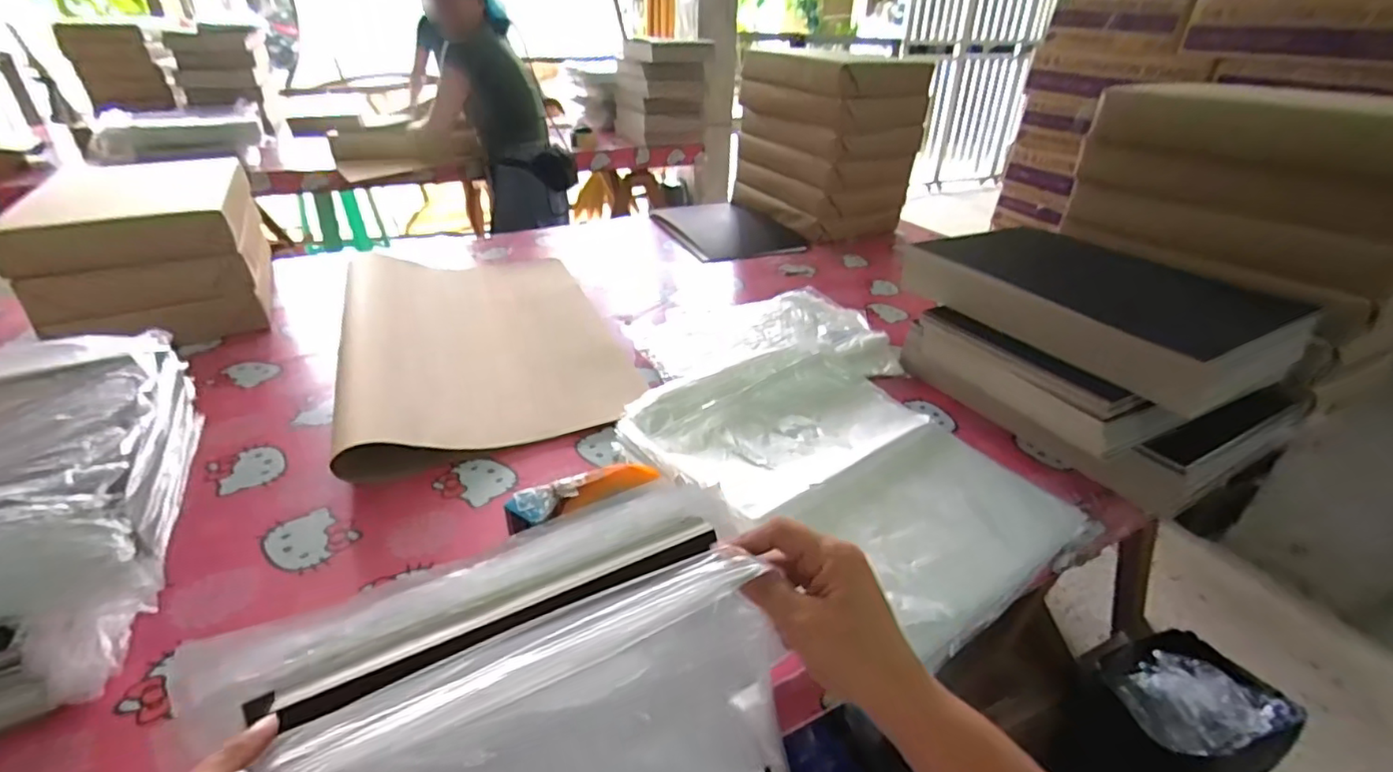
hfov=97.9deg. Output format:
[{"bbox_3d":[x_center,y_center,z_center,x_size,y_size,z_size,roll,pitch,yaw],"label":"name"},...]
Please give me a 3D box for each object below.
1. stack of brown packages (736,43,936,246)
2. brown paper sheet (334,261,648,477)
[{"bbox_3d":[0.304,-0.575,1.444,0.279,0.368,0.388,-19,37,-30],"label":"stack of brown packages"},{"bbox_3d":[-0.335,-0.090,0.943,0.378,0.049,0.609,-13,35,-22],"label":"brown paper sheet"}]

